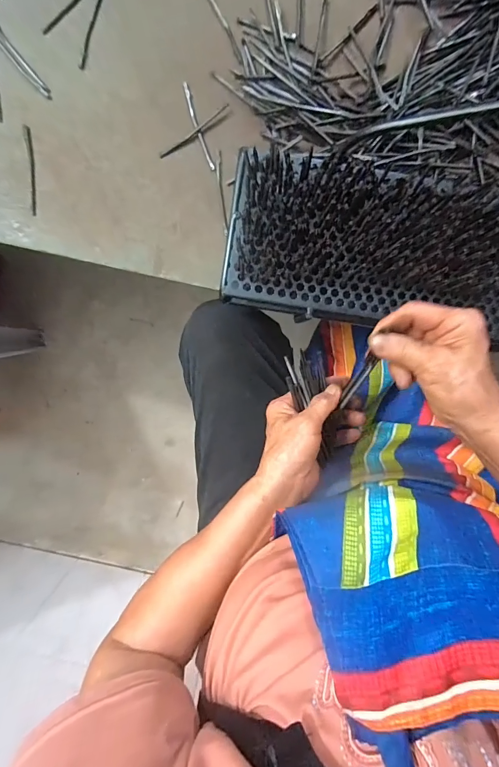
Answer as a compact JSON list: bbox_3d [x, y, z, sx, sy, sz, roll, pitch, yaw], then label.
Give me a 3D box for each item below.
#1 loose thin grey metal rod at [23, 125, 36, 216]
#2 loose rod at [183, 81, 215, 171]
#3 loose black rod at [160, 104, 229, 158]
[{"bbox_3d":[-0.252,-0.246,0.400,0.008,0.004,0.097,-2,100,-1],"label":"loose thin grey metal rod"},{"bbox_3d":[-0.059,-0.295,0.397,0.009,0.004,0.096,-18,100,1],"label":"loose rod"},{"bbox_3d":[-0.063,-0.289,0.396,0.094,0.004,0.006,-35,99,4],"label":"loose black rod"}]

